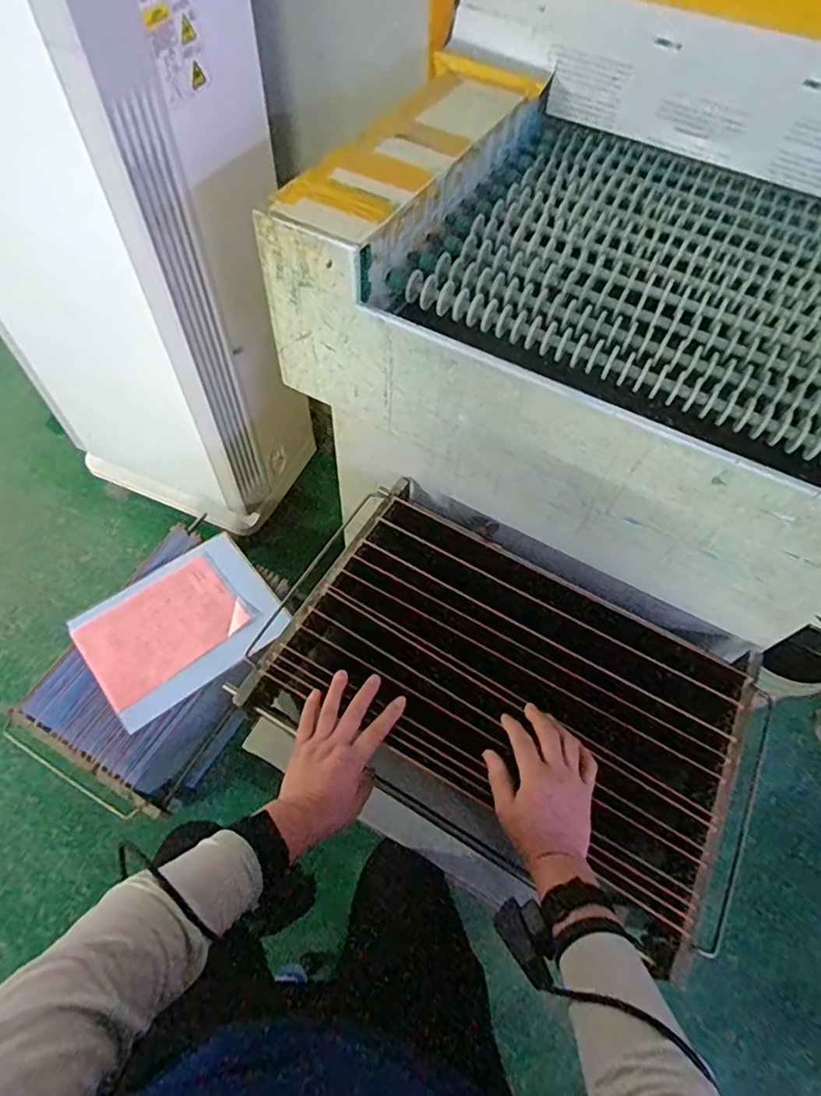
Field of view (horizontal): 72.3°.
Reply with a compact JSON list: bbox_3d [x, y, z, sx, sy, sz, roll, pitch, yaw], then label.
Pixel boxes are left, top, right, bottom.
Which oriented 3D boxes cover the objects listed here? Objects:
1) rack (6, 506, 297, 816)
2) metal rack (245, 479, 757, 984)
[{"bbox_3d":[-0.547,0.294,1.328,0.397,0.322,0.571,28,61,13],"label":"rack"},{"bbox_3d":[0.149,0.196,0.828,0.608,0.154,0.460,29,61,13],"label":"metal rack"}]

